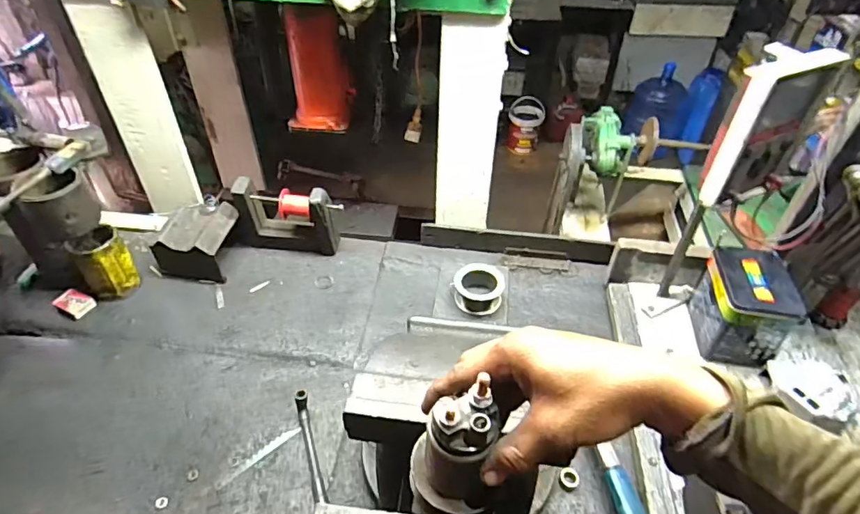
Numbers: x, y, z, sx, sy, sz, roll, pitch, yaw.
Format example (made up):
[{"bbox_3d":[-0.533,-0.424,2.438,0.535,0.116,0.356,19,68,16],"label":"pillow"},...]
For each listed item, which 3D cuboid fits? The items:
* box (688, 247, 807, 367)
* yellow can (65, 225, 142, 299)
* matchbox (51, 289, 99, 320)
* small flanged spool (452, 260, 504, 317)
[{"bbox_3d":[0.459,0.075,0.753,0.091,0.123,0.125,7,43,6],"label":"box"},{"bbox_3d":[-0.539,0.013,0.857,0.074,0.116,0.079,1,43,-1],"label":"yellow can"},{"bbox_3d":[-0.594,0.079,0.856,0.061,0.018,0.041,16,45,15],"label":"matchbox"},{"bbox_3d":[0.064,0.044,0.680,0.065,0.044,0.056,9,44,8],"label":"small flanged spool"}]

